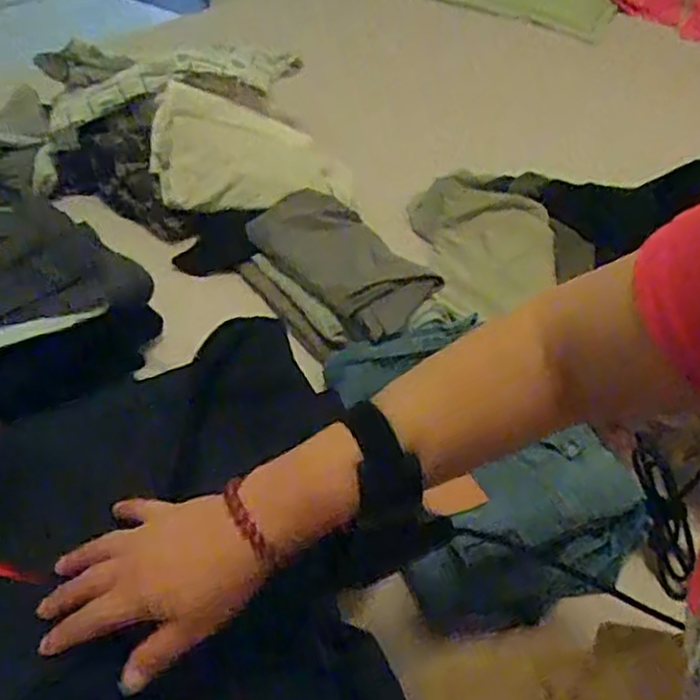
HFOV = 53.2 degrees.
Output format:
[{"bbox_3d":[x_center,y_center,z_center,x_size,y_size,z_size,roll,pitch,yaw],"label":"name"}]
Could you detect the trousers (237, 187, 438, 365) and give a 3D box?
[{"bbox_3d":[-0.021,-0.100,0.841,0.158,0.069,0.263,-22,50,-27],"label":"trousers"}]

